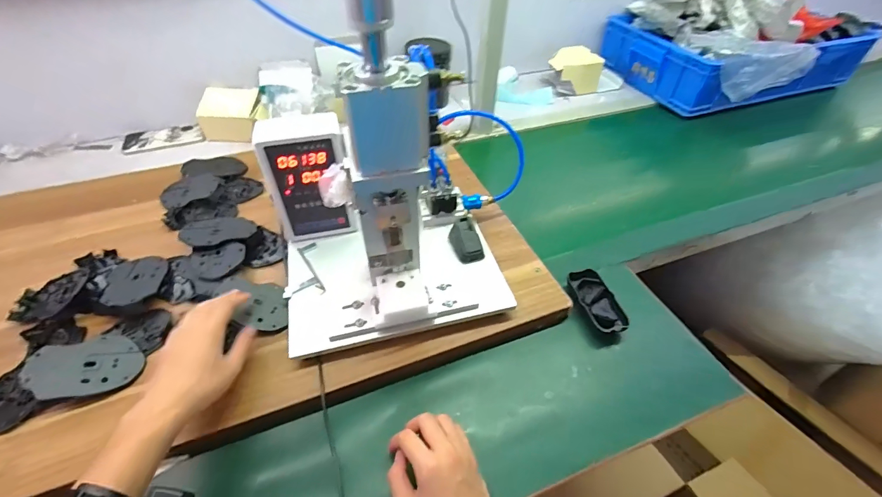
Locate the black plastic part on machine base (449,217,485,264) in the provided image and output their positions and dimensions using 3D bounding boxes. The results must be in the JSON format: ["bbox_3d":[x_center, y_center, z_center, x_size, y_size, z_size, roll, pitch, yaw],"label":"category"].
[{"bbox_3d":[0.039,-0.014,0.607,0.039,0.030,0.064,-21,51,-20],"label":"black plastic part on machine base"}]

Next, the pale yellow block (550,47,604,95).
[{"bbox_3d":[0.377,-0.505,1.115,0.124,0.086,0.111,-8,47,-9],"label":"pale yellow block"}]

